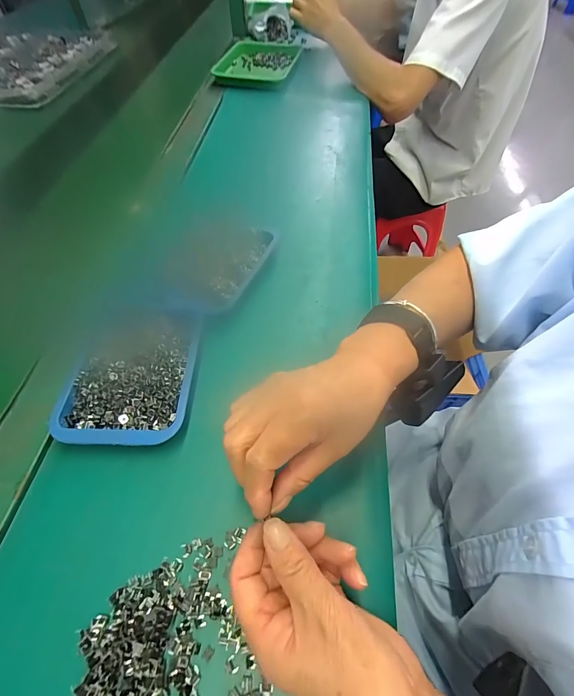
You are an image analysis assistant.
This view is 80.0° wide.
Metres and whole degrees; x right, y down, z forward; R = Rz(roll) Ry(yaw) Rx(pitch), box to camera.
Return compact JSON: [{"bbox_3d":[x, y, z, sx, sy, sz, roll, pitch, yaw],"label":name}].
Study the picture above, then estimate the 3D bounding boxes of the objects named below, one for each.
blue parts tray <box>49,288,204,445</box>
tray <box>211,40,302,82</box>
[{"bbox_3d":[-0.148,0.014,0.340,0.113,0.025,0.165,2,57,1],"label":"blue parts tray"},{"bbox_3d":[-0.064,-0.681,0.795,0.179,0.031,0.278,5,57,3],"label":"tray"}]

